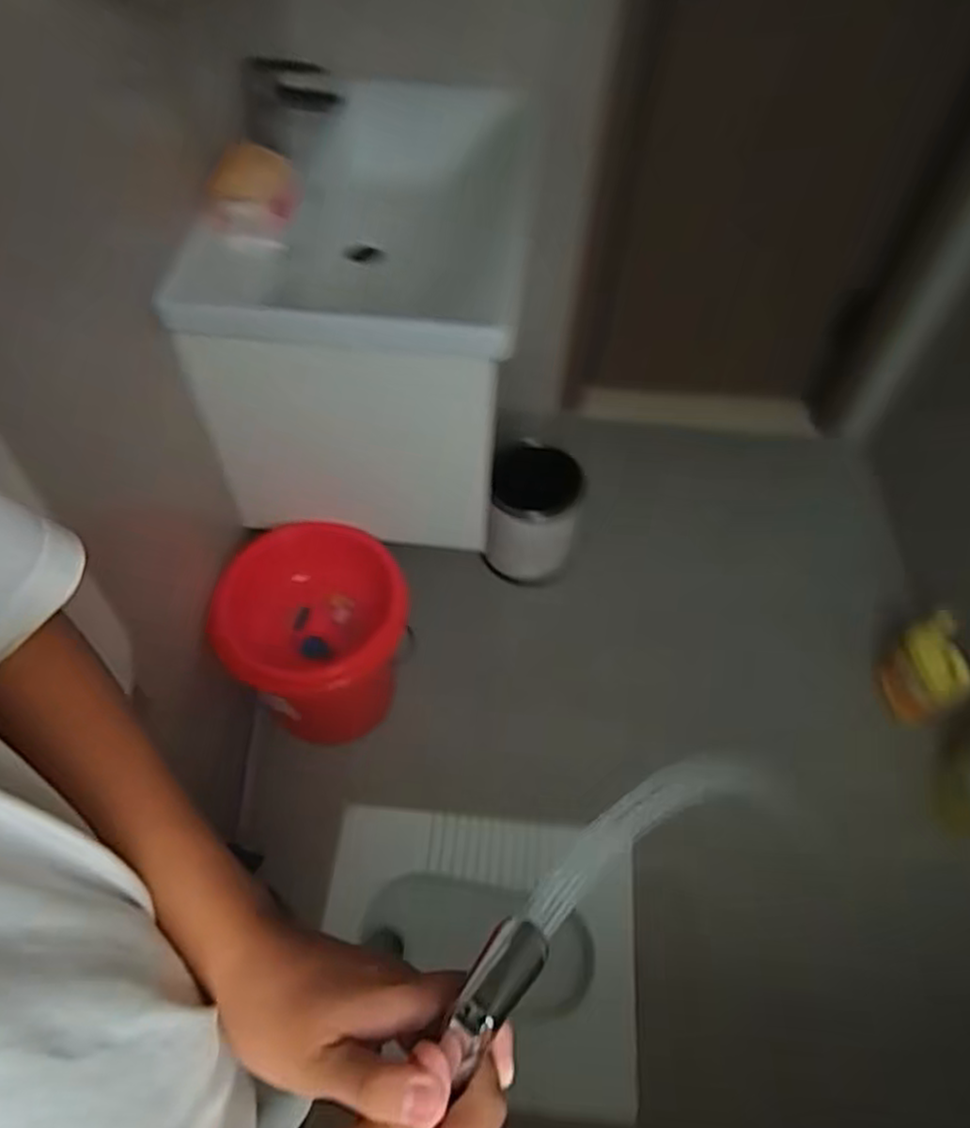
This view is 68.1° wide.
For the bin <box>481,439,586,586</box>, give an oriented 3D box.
[{"bbox_3d":[0.118,-0.135,1.722,0.204,0.292,0.229,11,54,3],"label":"bin"}]

